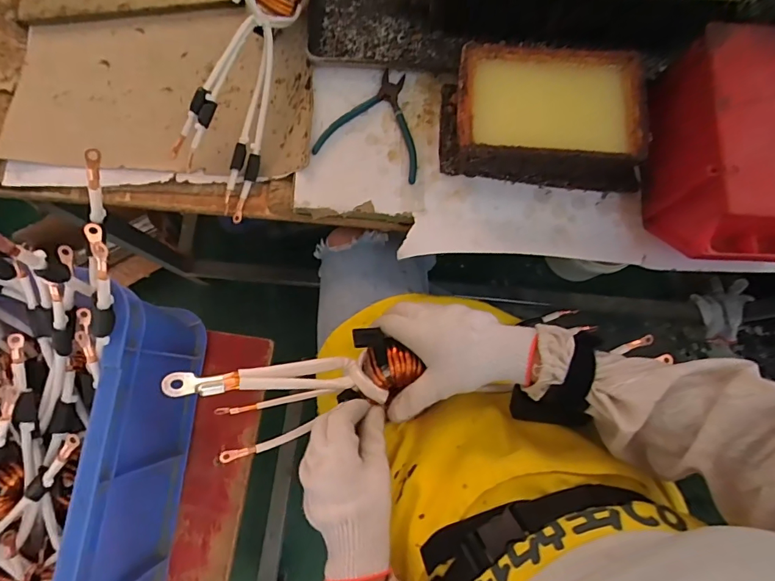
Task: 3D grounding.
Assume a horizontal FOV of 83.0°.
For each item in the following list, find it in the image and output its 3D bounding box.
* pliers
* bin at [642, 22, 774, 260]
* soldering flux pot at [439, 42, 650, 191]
[{"bbox_3d":[-0.008,-0.208,0.534,0.125,0.007,0.132,19,79,4],"label":"pliers"},{"bbox_3d":[0.371,-0.143,0.455,0.157,0.109,0.237,6,78,1],"label":"bin"},{"bbox_3d":[0.182,-0.201,0.505,0.230,0.064,0.140,3,78,1],"label":"soldering flux pot"}]

